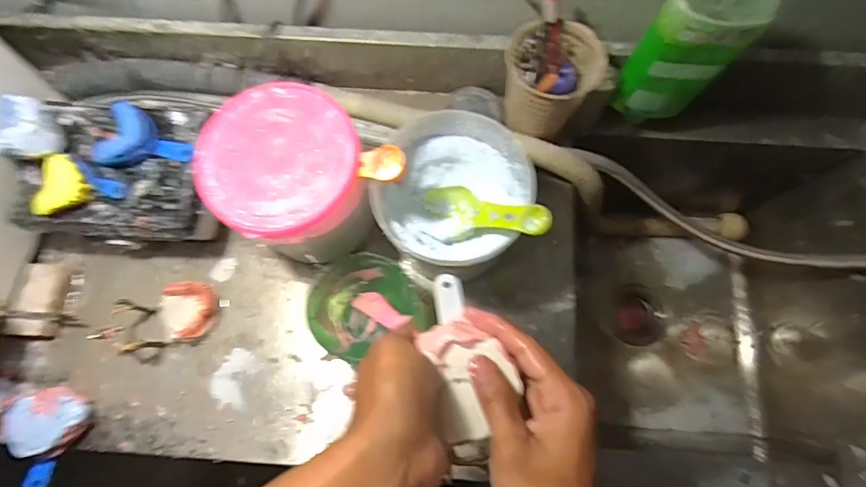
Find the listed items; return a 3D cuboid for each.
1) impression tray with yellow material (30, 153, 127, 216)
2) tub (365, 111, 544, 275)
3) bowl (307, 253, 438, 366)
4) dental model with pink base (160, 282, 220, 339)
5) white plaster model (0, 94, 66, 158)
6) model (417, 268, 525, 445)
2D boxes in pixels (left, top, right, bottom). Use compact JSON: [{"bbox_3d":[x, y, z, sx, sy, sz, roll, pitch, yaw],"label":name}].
[{"bbox_3d":[-0.399,-0.057,0.515,0.078,0.030,0.069,19,75,6],"label":"impression tray with yellow material"},{"bbox_3d":[0.022,-0.049,0.518,0.148,0.122,0.158,0,74,1],"label":"tub"},{"bbox_3d":[-0.075,0.080,0.542,0.126,0.075,0.118,29,77,8],"label":"bowl"},{"bbox_3d":[-0.301,0.082,0.563,0.072,0.028,0.065,2,74,1],"label":"dental model with pink base"},{"bbox_3d":[-0.453,-0.124,0.514,0.053,0.045,0.068,-10,74,-2],"label":"white plaster model"},{"bbox_3d":[0.025,0.079,0.338,0.055,0.045,0.119,-23,64,30],"label":"model"}]

